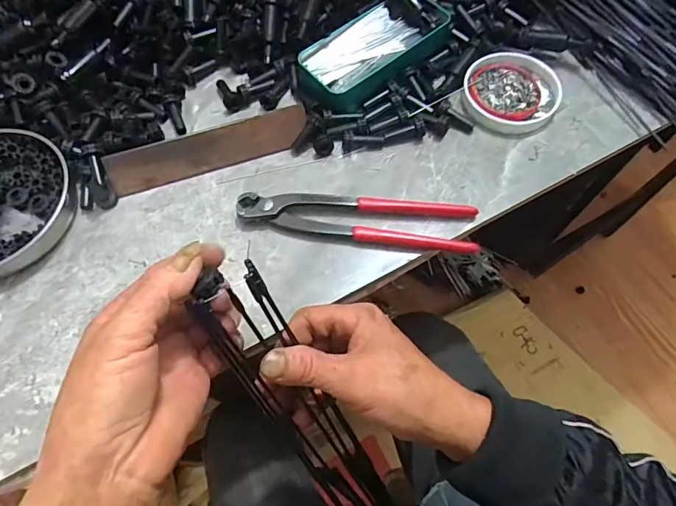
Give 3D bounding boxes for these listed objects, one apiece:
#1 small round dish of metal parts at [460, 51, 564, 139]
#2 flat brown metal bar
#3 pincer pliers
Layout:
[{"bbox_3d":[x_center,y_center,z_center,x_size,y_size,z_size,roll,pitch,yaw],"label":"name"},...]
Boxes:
[{"bbox_3d":[0.165,-0.155,0.434,0.086,0.013,0.091,-1,65,1],"label":"small round dish of metal parts"},{"bbox_3d":[-0.114,-0.092,0.410,0.178,0.007,0.036,-18,105,-7],"label":"flat brown metal bar"},{"bbox_3d":[0.016,-0.030,0.386,0.197,0.018,0.046,5,65,4],"label":"pincer pliers"}]

